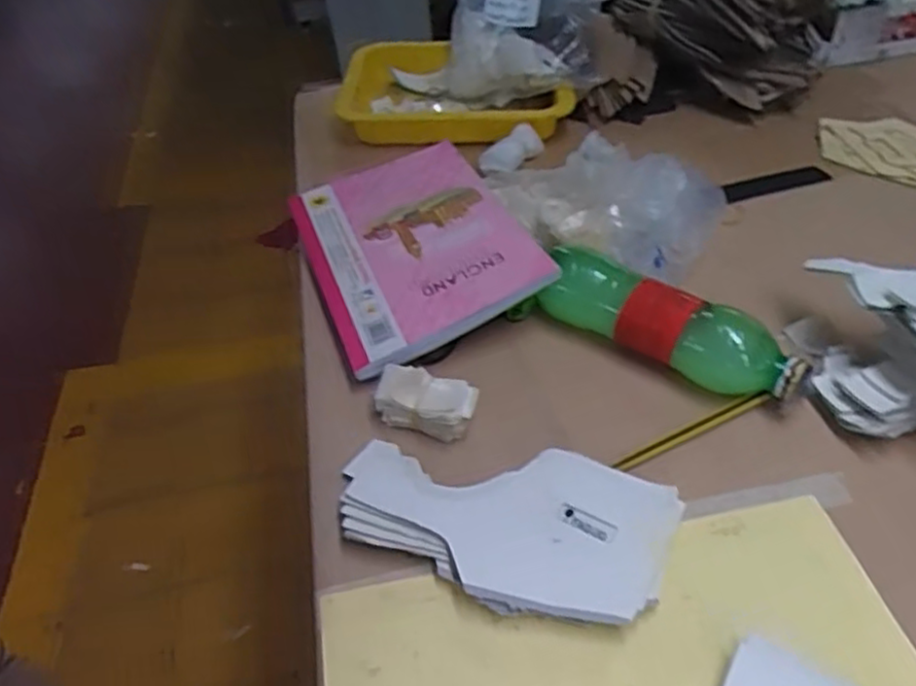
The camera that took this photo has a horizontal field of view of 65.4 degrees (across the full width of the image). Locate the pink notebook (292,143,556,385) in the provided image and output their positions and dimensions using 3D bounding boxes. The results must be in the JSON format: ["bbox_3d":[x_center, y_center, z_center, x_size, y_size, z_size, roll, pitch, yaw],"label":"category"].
[{"bbox_3d":[-0.041,-0.088,0.614,0.168,0.021,0.240,-25,47,-3],"label":"pink notebook"}]

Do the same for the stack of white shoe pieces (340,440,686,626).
[{"bbox_3d":[0.022,0.108,0.443,0.204,0.035,0.098,16,49,19],"label":"stack of white shoe pieces"}]

